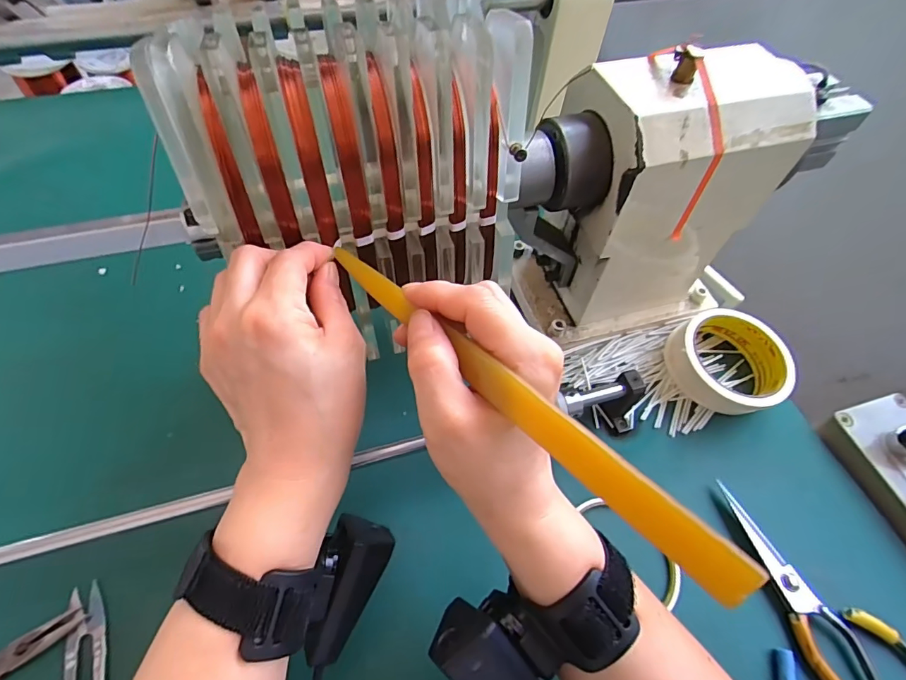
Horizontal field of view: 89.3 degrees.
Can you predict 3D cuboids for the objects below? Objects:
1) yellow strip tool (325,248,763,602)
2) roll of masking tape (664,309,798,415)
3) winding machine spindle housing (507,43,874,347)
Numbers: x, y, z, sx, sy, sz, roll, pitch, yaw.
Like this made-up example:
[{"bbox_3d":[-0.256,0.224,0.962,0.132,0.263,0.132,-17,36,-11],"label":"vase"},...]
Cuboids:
[{"bbox_3d":[0.019,0.018,0.181,0.010,0.016,0.195,-34,52,-22],"label":"yellow strip tool"},{"bbox_3d":[0.241,0.017,0.395,0.095,0.044,0.095,1,57,-2],"label":"roll of masking tape"},{"bbox_3d":[0.163,-0.106,0.372,0.240,0.204,0.103,-19,60,-14],"label":"winding machine spindle housing"}]

